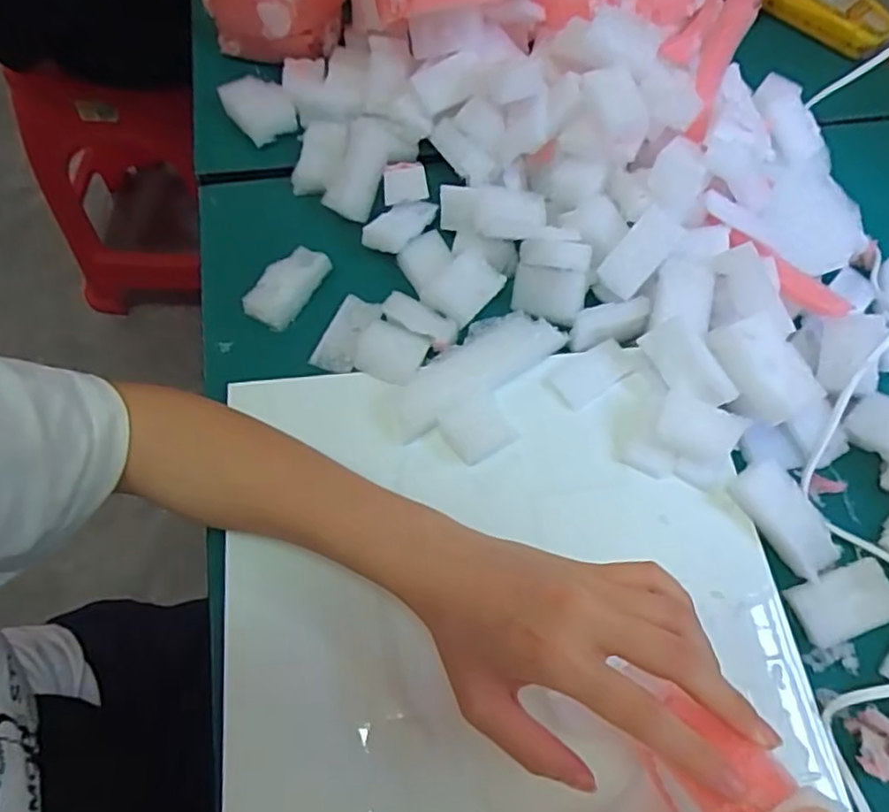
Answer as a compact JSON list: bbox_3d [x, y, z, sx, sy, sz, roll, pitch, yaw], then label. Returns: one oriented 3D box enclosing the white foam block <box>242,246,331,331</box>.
[{"bbox_3d":[-0.103,-0.081,0.443,0.028,0.017,0.061,35,67,14],"label":"white foam block"}]

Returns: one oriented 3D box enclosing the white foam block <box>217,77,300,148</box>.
[{"bbox_3d":[-0.139,-0.224,0.506,0.040,0.017,0.054,-35,70,-19],"label":"white foam block"}]

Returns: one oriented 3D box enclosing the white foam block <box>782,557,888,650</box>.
[{"bbox_3d":[0.220,0.108,0.368,0.052,0.013,0.034,-16,65,-11],"label":"white foam block"}]

